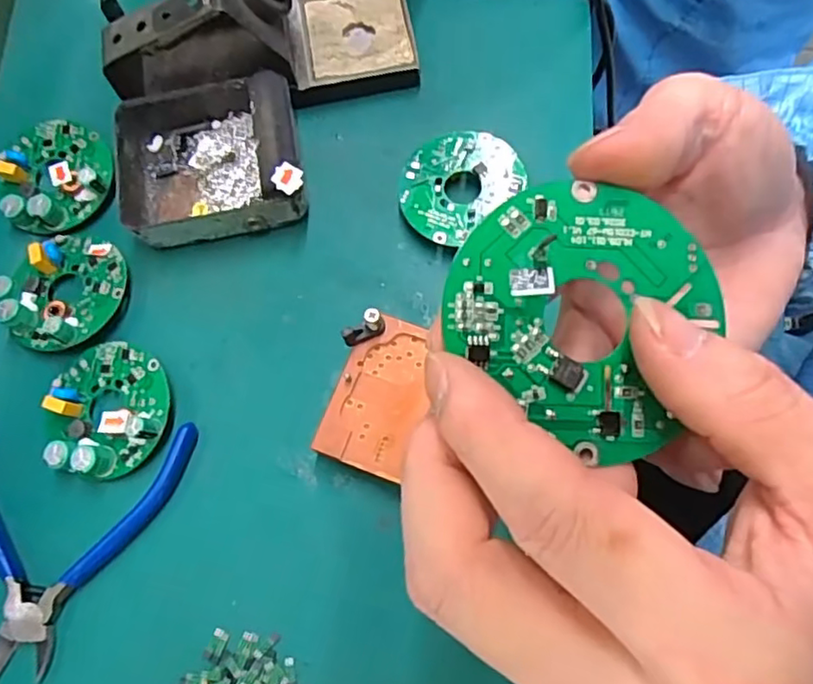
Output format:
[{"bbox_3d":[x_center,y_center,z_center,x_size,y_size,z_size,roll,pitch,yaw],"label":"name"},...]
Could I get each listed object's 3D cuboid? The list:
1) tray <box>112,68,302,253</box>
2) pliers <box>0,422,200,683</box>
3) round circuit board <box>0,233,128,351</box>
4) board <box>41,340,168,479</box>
[{"bbox_3d":[-0.104,-0.097,0.329,0.094,0.035,0.081,-9,72,-2],"label":"tray"},{"bbox_3d":[-0.159,0.089,0.284,0.109,0.008,0.111,3,72,2],"label":"pliers"},{"bbox_3d":[-0.173,-0.026,0.317,0.057,0.012,0.062,0,72,1],"label":"round circuit board"},{"bbox_3d":[-0.143,0.030,0.297,0.056,0.019,0.064,-4,72,0],"label":"board"}]

